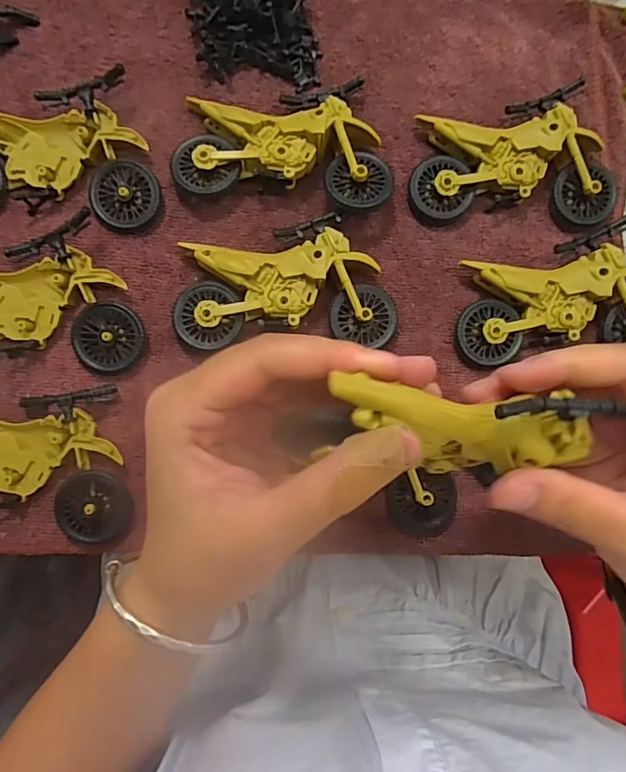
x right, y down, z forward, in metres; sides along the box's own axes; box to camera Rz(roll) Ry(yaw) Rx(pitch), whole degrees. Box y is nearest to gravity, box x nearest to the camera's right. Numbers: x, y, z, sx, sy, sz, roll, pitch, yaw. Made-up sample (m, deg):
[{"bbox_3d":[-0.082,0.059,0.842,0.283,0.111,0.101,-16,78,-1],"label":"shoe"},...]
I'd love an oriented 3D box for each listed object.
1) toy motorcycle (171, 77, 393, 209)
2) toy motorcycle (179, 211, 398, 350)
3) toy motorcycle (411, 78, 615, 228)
[{"bbox_3d":[-0.018,-0.128,0.266,0.111,0.024,0.072,-8,88,-5],"label":"toy motorcycle"},{"bbox_3d":[-0.014,-0.057,0.264,0.116,0.021,0.067,-1,88,-4],"label":"toy motorcycle"},{"bbox_3d":[0.115,-0.132,0.278,0.114,0.022,0.075,3,87,-4],"label":"toy motorcycle"}]

